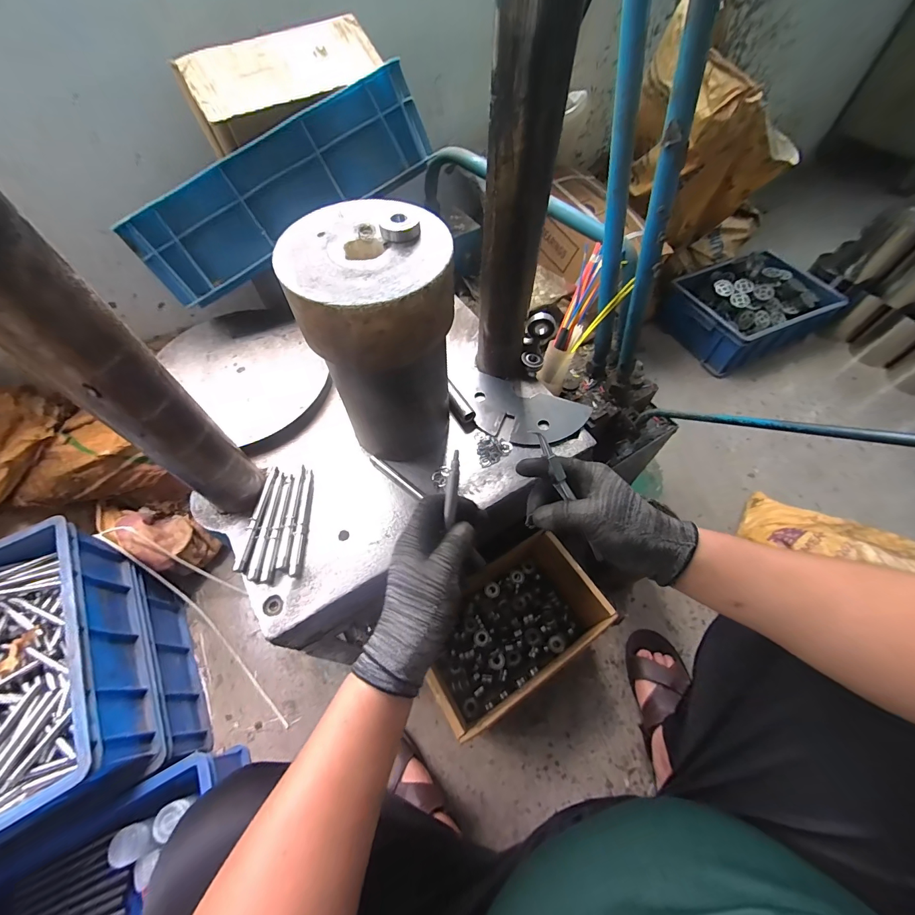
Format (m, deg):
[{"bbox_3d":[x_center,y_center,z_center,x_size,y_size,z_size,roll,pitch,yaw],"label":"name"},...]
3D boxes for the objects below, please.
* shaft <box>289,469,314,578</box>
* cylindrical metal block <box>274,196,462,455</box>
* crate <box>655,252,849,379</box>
[{"bbox_3d":[-0.184,0.075,0.465,0.011,0.013,0.131,-3,59,-1],"label":"shaft"},{"bbox_3d":[-0.074,-0.109,0.425,0.133,0.250,0.137,0,59,1],"label":"cylindrical metal block"},{"bbox_3d":[0.905,-0.468,1.208,0.458,0.162,0.297,-23,62,-13],"label":"crate"}]

